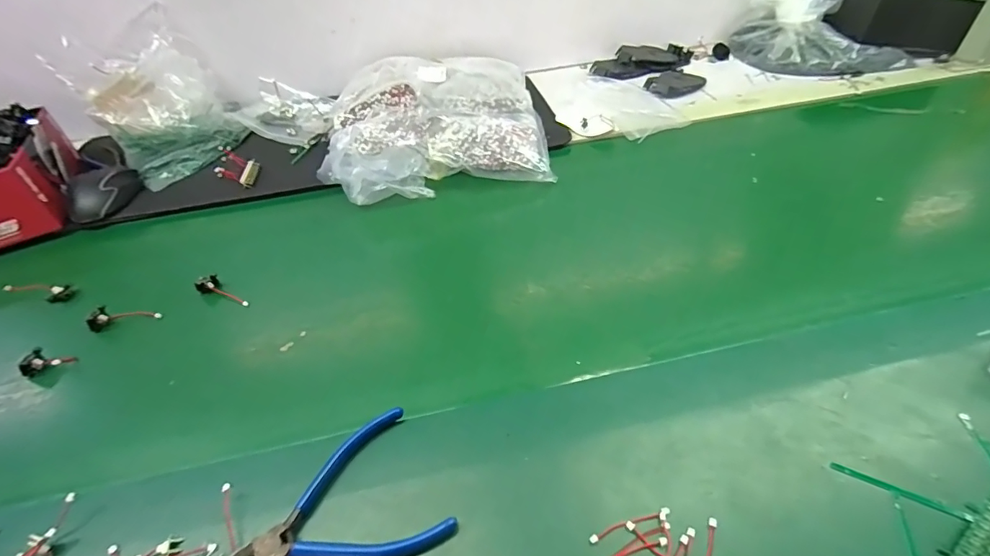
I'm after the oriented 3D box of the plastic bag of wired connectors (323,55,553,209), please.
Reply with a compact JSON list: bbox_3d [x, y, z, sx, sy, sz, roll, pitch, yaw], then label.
[{"bbox_3d":[-0.093,-0.242,0.689,0.305,0.078,0.299,-8,45,-2],"label":"plastic bag of wired connectors"}]

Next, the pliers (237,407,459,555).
[{"bbox_3d":[-0.111,0.166,0.331,0.136,0.020,0.103,-23,47,-17],"label":"pliers"}]

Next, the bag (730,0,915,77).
[{"bbox_3d":[0.560,-0.445,0.817,0.161,0.111,0.278,-32,50,-23],"label":"bag"}]

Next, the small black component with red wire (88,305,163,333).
[{"bbox_3d":[-0.388,0.042,0.488,0.061,0.026,0.022,-3,46,4],"label":"small black component with red wire"}]

